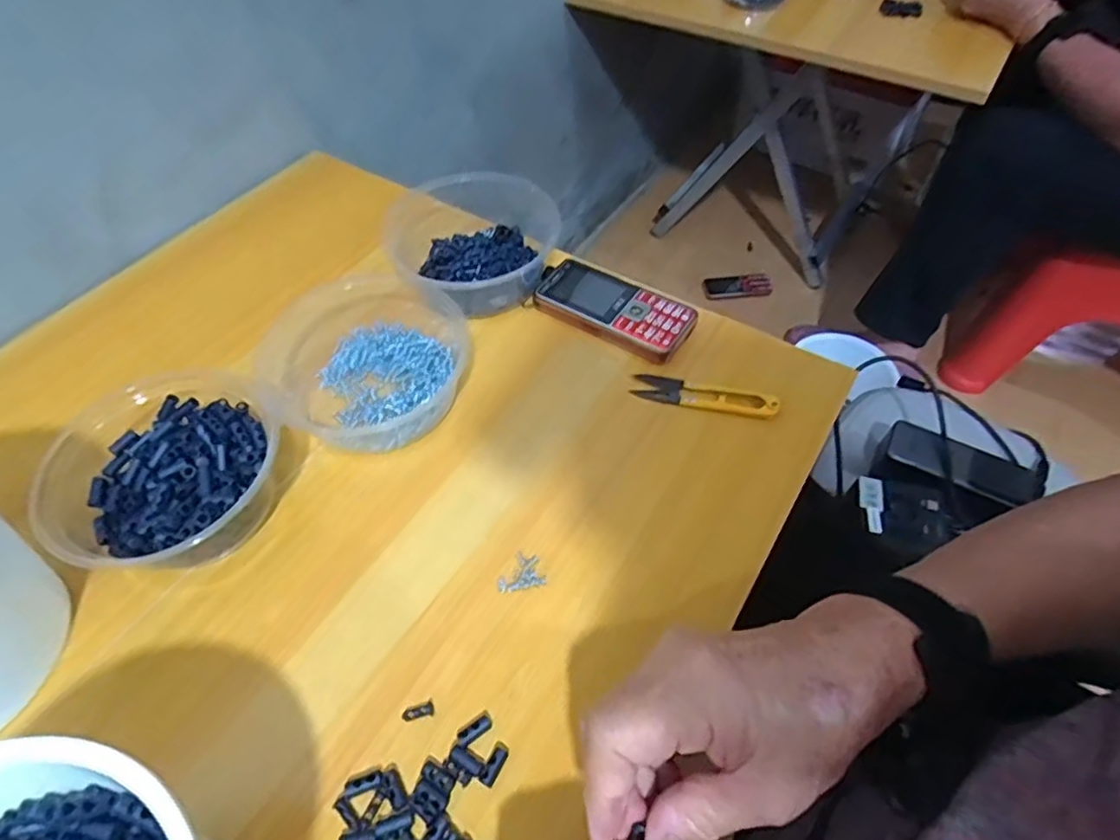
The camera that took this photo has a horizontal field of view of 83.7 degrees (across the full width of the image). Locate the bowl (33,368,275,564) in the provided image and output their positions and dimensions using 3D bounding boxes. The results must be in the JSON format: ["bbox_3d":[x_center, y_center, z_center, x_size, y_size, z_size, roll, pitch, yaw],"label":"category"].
[{"bbox_3d":[-0.256,0.032,0.406,0.147,0.052,0.134,-1,54,2],"label":"bowl"}]

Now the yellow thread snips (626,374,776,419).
[{"bbox_3d":[0.107,-0.019,0.463,0.105,0.006,0.023,14,56,13],"label":"yellow thread snips"}]

